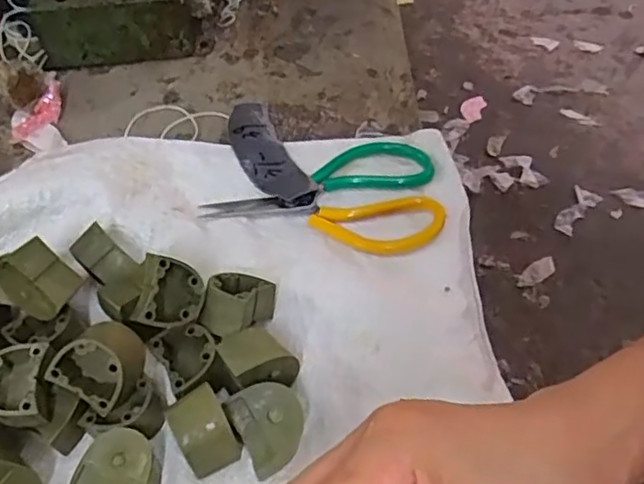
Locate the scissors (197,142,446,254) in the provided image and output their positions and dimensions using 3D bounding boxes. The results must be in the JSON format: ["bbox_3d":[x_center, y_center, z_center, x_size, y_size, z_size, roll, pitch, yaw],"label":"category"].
[{"bbox_3d":[0.004,-0.044,0.519,0.189,0.014,0.110,8,54,7],"label":"scissors"}]

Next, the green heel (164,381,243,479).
[{"bbox_3d":[-0.073,0.118,0.390,0.033,0.037,0.043,-28,54,-18],"label":"green heel"}]

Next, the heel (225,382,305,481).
[{"bbox_3d":[-0.031,0.115,0.390,0.041,0.033,0.051,-26,53,-16],"label":"heel"}]

